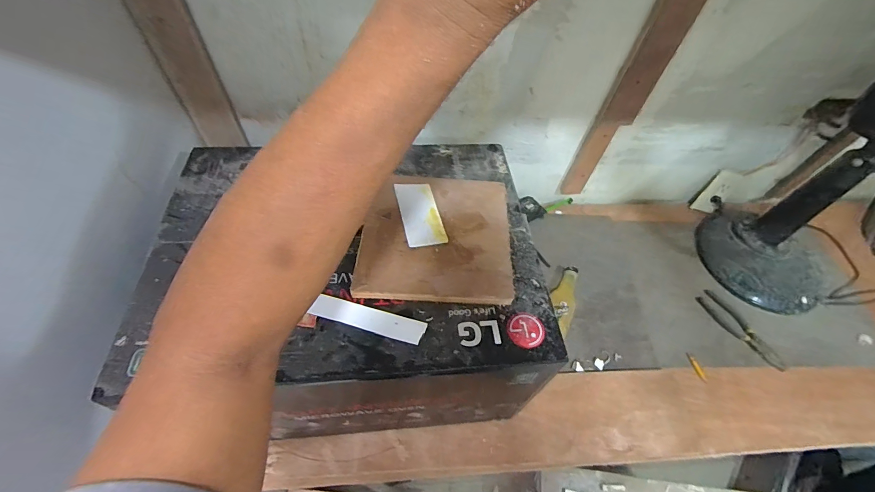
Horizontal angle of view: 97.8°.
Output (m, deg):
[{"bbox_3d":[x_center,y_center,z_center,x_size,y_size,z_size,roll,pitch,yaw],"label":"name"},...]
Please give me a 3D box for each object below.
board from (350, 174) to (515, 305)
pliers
[{"bbox_3d":[0.000,-0.022,0.559,0.210,0.018,0.223,5,57,-2],"label":"board"},{"bbox_3d":[0.696,0.187,0.875,0.048,0.017,0.205,-29,64,-21],"label":"pliers"}]

